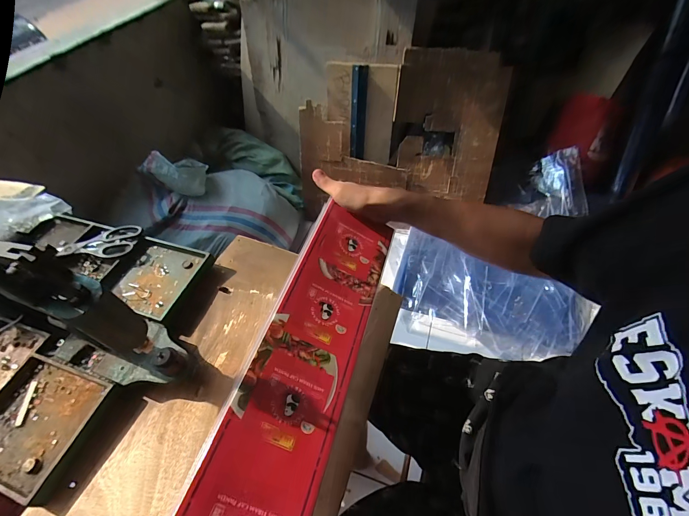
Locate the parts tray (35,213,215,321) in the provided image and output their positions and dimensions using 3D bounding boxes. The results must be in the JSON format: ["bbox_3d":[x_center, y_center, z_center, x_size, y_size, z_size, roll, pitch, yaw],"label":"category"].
[{"bbox_3d":[-0.407,-0.002,0.557,0.360,0.031,0.120,16,54,16],"label":"parts tray"}]

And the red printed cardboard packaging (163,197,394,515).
[{"bbox_3d":[-0.054,0.135,0.329,0.115,0.005,0.518,28,52,-9],"label":"red printed cardboard packaging"}]

